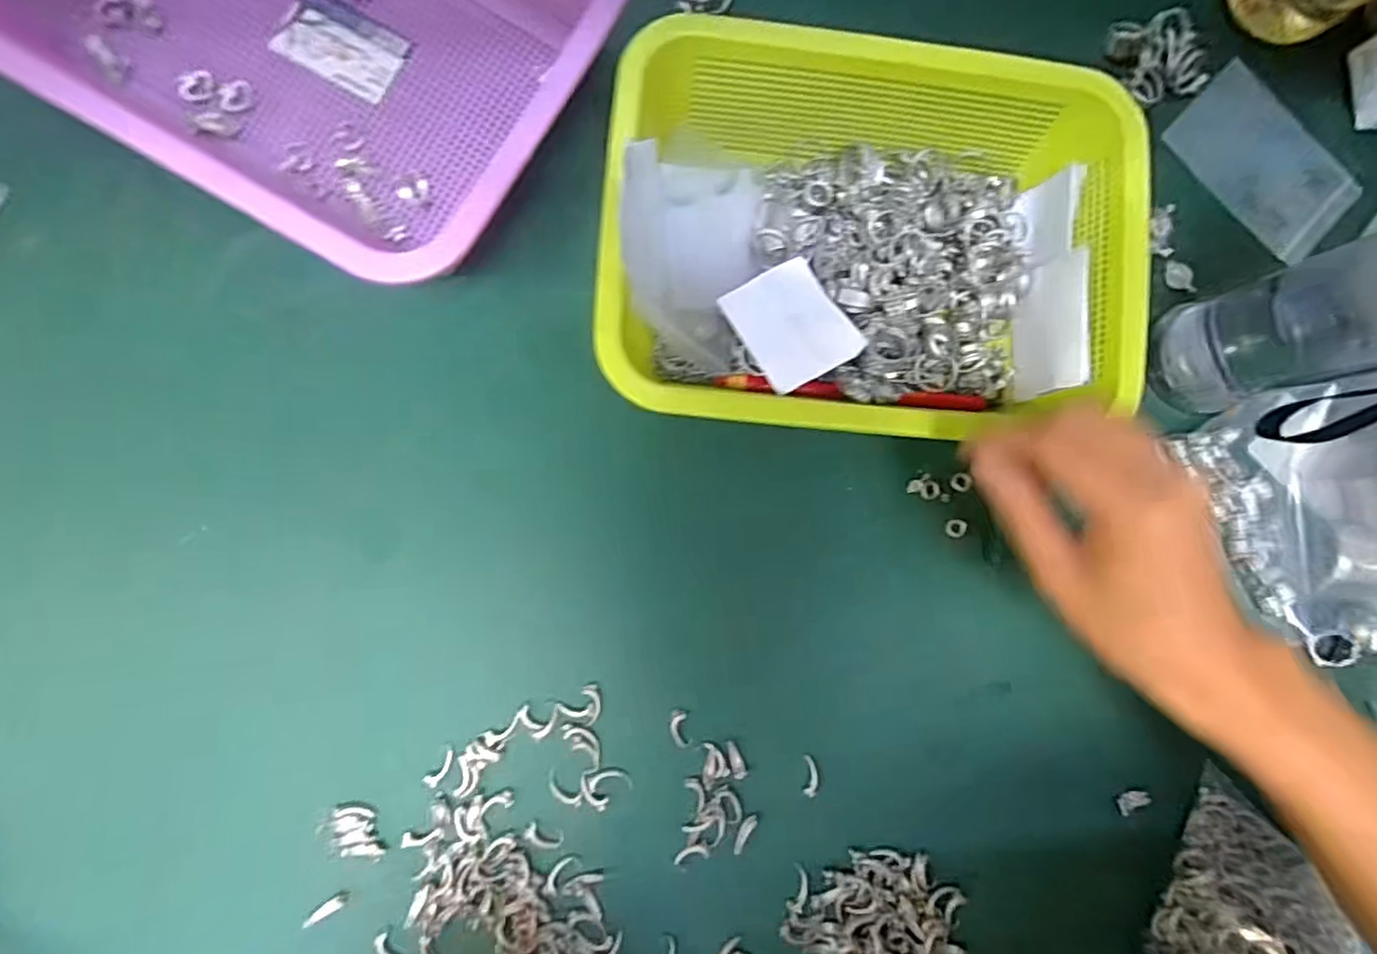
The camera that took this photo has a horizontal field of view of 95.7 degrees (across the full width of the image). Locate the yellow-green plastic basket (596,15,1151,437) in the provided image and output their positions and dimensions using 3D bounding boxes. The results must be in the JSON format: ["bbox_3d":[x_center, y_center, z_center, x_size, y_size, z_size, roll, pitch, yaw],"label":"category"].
[{"bbox_3d":[0.092,-0.124,0.335,0.262,0.072,0.198,5,86,-5],"label":"yellow-green plastic basket"}]

